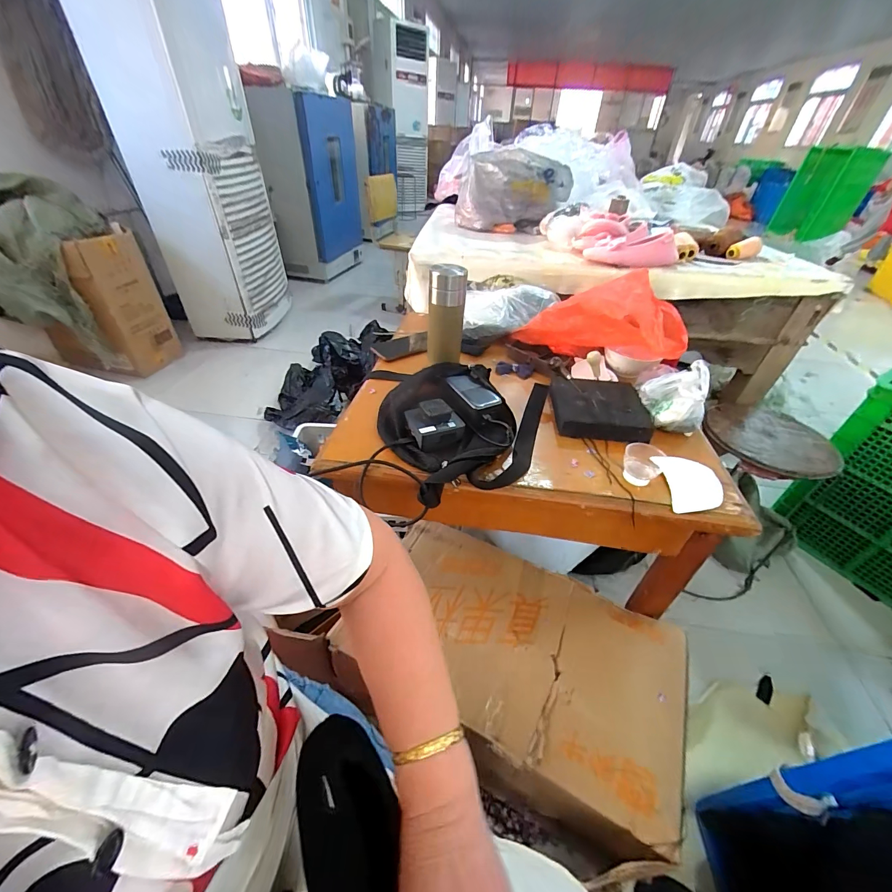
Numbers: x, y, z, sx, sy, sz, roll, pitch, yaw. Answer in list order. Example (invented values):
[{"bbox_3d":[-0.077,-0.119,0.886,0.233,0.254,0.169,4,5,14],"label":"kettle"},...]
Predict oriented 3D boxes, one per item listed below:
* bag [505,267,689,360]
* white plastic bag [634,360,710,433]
[{"bbox_3d":[0.306,-0.257,0.761,0.317,0.136,0.142,11,38,35],"label":"bag"},{"bbox_3d":[0.369,-0.072,0.617,0.106,0.114,0.070,29,47,28],"label":"white plastic bag"}]

